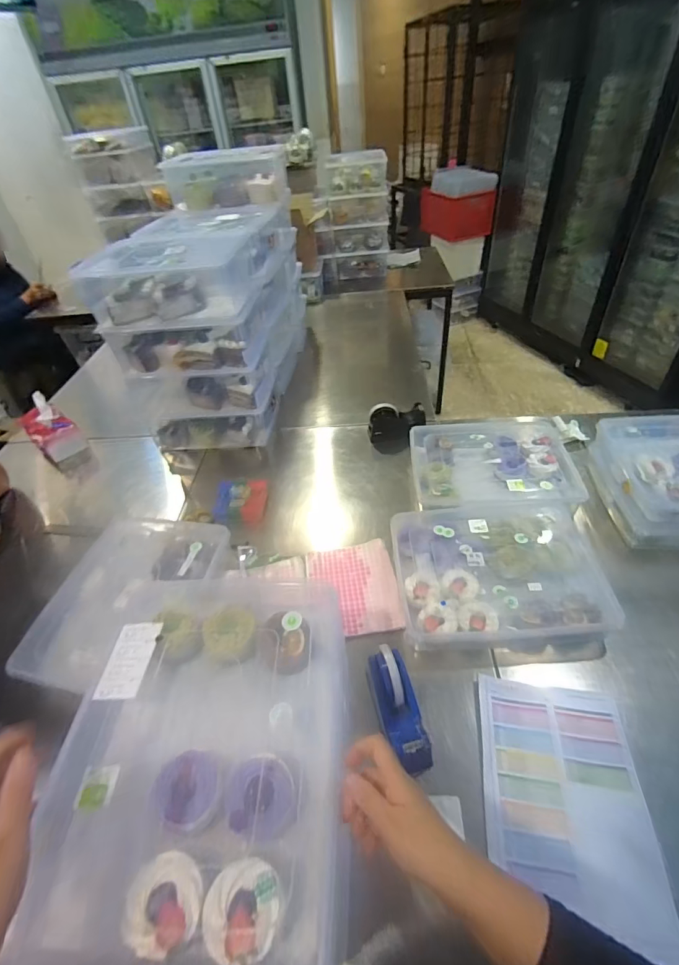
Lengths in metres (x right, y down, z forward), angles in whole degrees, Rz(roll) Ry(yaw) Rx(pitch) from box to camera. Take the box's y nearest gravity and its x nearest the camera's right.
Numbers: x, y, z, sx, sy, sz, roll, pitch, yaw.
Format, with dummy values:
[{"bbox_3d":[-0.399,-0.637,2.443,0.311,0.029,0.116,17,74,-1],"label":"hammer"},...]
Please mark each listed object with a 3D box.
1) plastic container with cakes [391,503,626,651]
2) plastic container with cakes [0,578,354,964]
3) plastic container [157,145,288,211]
[{"bbox_3d":[0.298,0.157,0.829,0.367,0.090,0.320,-3,44,3],"label":"plastic container with cakes"},{"bbox_3d":[-0.136,0.283,0.470,0.289,0.083,0.365,-3,44,3],"label":"plastic container with cakes"},{"bbox_3d":[-0.336,-0.923,1.288,0.330,0.120,0.198,0,44,6],"label":"plastic container"}]

